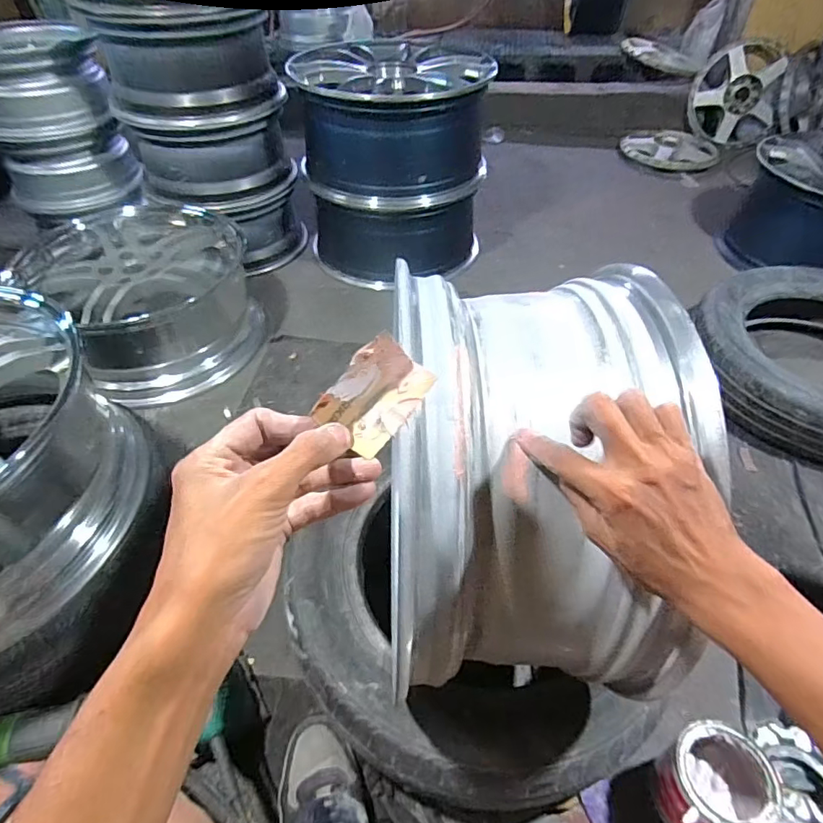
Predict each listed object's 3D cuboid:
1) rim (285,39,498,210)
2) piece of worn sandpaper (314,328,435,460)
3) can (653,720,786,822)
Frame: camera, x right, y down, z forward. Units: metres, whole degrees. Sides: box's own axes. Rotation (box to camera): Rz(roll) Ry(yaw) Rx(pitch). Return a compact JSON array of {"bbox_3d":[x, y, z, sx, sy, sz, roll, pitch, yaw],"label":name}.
[{"bbox_3d":[-0.046,-0.757,1.368,0.461,0.315,0.414,28,53,23],"label":"rim"},{"bbox_3d":[-0.020,-0.010,0.301,0.065,0.043,0.024,-49,33,-13],"label":"piece of worn sandpaper"},{"bbox_3d":[0.354,0.444,0.608,0.098,0.123,0.105,0,47,0],"label":"can"}]

